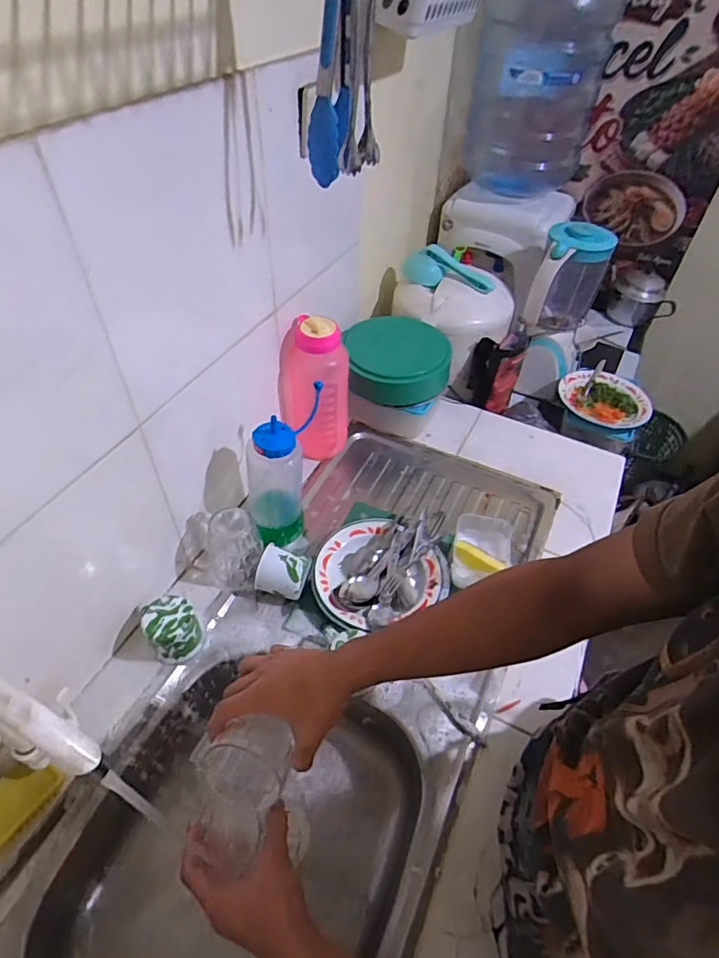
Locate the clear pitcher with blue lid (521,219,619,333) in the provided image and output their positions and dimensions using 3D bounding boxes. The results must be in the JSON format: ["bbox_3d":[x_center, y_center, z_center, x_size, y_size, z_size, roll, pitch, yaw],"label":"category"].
[{"bbox_3d":[0.443,-0.416,1.121,0.126,0.218,0.135,22,50,16],"label":"clear pitcher with blue lid"}]

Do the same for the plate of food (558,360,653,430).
[{"bbox_3d":[0.557,-0.180,1.177,0.173,0.027,0.189,2,48,-2],"label":"plate of food"}]

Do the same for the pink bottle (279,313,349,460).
[{"bbox_3d":[-0.077,-0.161,0.939,0.111,0.248,0.079,9,48,5],"label":"pink bottle"}]

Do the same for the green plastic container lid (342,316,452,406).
[{"bbox_3d":[0.072,-0.237,1.028,0.193,0.074,0.194,2,48,-2],"label":"green plastic container lid"}]

